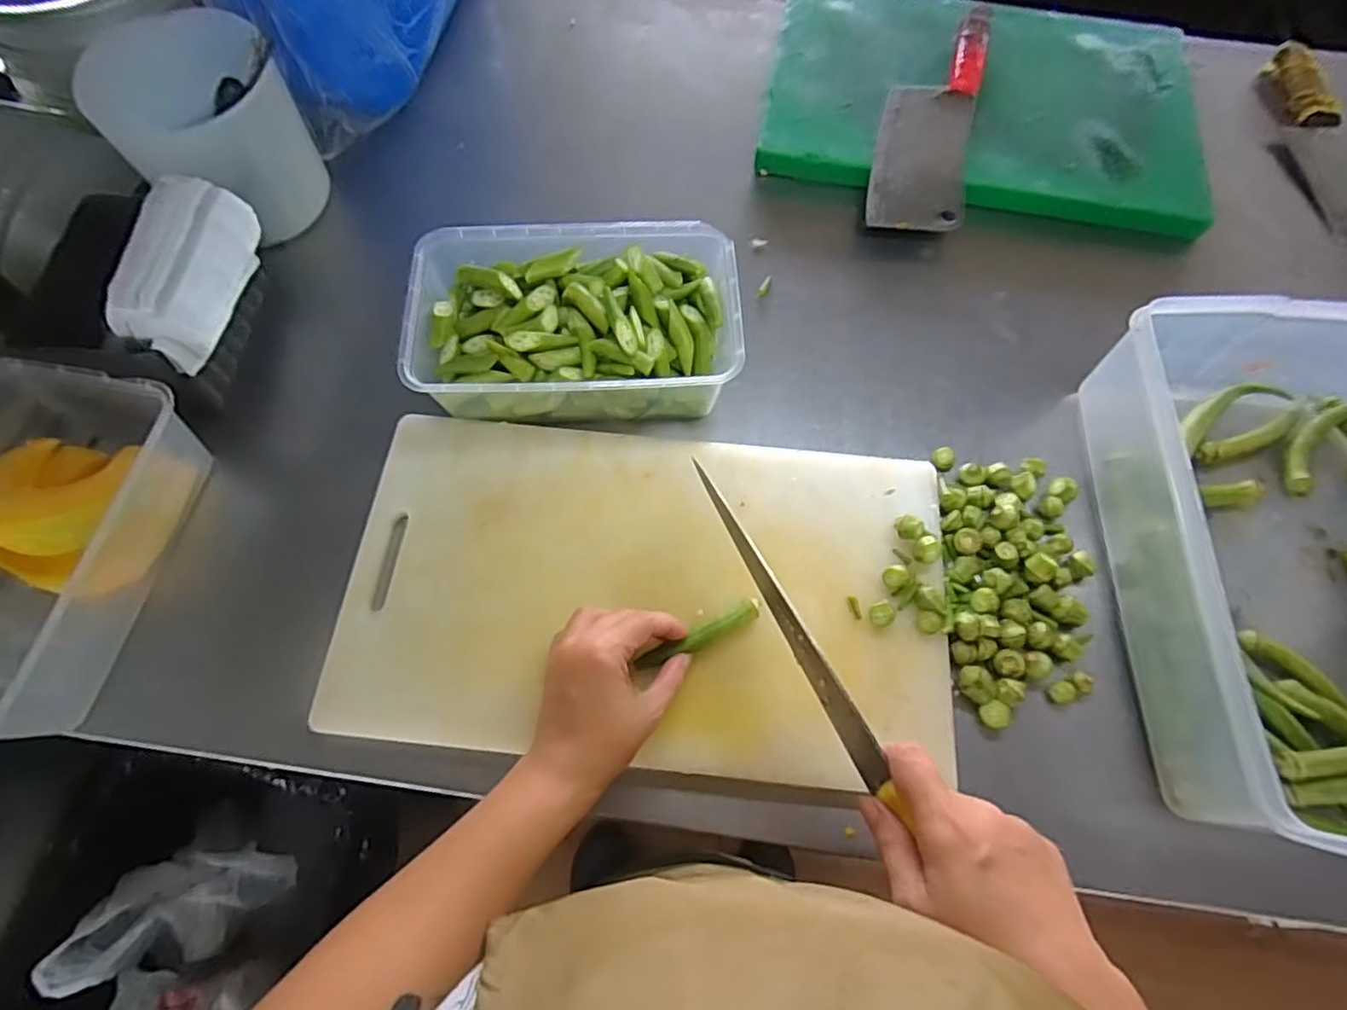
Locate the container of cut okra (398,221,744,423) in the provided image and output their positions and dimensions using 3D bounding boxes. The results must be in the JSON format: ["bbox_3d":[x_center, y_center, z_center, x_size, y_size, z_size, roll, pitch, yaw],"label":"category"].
[{"bbox_3d":[-0.078,-0.144,0.537,0.249,0.067,0.152,-1,66,-3],"label":"container of cut okra"}]

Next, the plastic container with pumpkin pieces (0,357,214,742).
[{"bbox_3d":[-0.444,0.031,0.453,0.154,0.083,0.243,9,65,1],"label":"plastic container with pumpkin pieces"}]

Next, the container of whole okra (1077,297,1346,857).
[{"bbox_3d":[0.461,0.033,0.465,0.292,0.111,0.380,0,66,-3],"label":"container of whole okra"}]

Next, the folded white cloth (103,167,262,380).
[{"bbox_3d":[-0.364,-0.174,0.499,0.052,0.064,0.139,6,67,2],"label":"folded white cloth"}]

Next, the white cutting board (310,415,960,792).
[{"bbox_3d":[-0.019,0.058,0.483,0.422,0.024,0.242,6,65,0],"label":"white cutting board"}]

